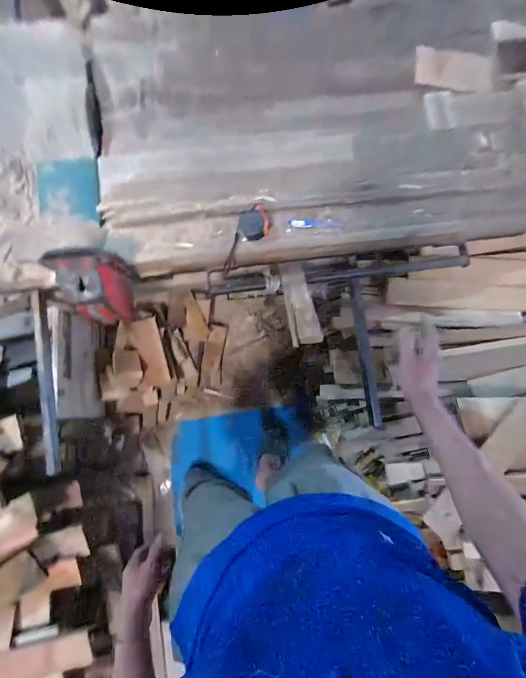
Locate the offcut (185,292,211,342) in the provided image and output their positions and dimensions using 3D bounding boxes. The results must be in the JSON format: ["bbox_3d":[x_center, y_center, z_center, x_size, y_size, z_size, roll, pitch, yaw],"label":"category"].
[{"bbox_3d":[-0.282,-0.092,1.350,0.101,0.016,0.202,0,88,-17],"label":"offcut"}]

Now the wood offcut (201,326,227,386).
[{"bbox_3d":[-0.221,0.074,1.379,0.088,0.015,0.264,9,86,-25],"label":"wood offcut"}]

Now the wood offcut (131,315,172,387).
[{"bbox_3d":[-0.452,0.054,1.247,0.106,0.040,0.268,-12,91,-2],"label":"wood offcut"}]

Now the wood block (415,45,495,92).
[{"bbox_3d":[0.514,-0.728,0.838,0.206,0.079,0.020,16,38,7],"label":"wood block"}]

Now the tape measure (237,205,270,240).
[{"bbox_3d":[-0.023,-0.265,0.711,0.066,0.029,0.066,-7,83,-5],"label":"tape measure"}]

